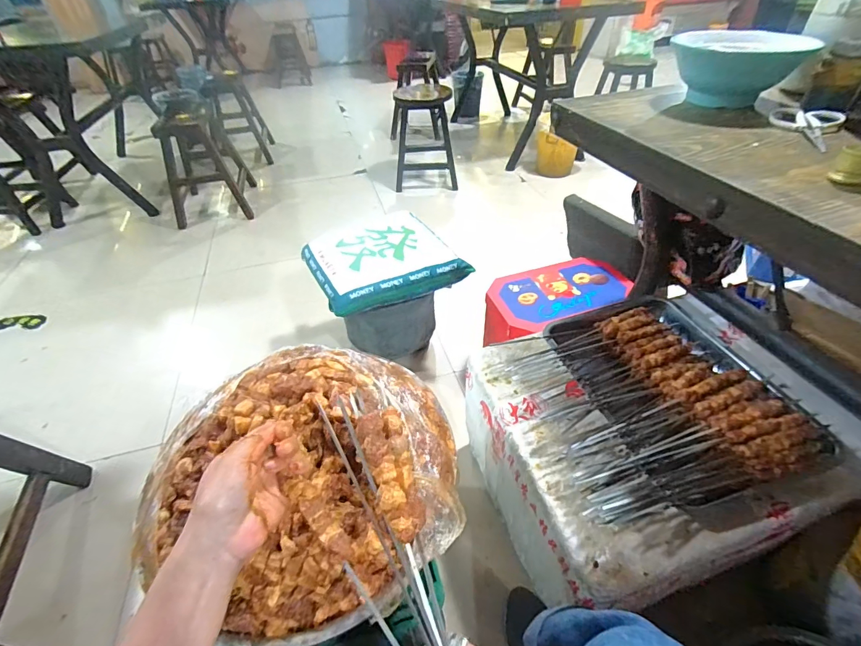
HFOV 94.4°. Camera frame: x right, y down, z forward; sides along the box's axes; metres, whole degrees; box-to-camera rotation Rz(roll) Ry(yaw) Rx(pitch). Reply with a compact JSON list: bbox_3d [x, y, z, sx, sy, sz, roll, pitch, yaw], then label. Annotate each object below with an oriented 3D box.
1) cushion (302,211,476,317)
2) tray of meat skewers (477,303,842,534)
[{"bbox_3d":[-0.129,-0.172,1.041,0.343,0.071,0.307,-19,44,-17],"label":"cushion"},{"bbox_3d":[0.351,0.113,0.643,0.385,0.085,0.385,-12,43,-11],"label":"tray of meat skewers"}]

